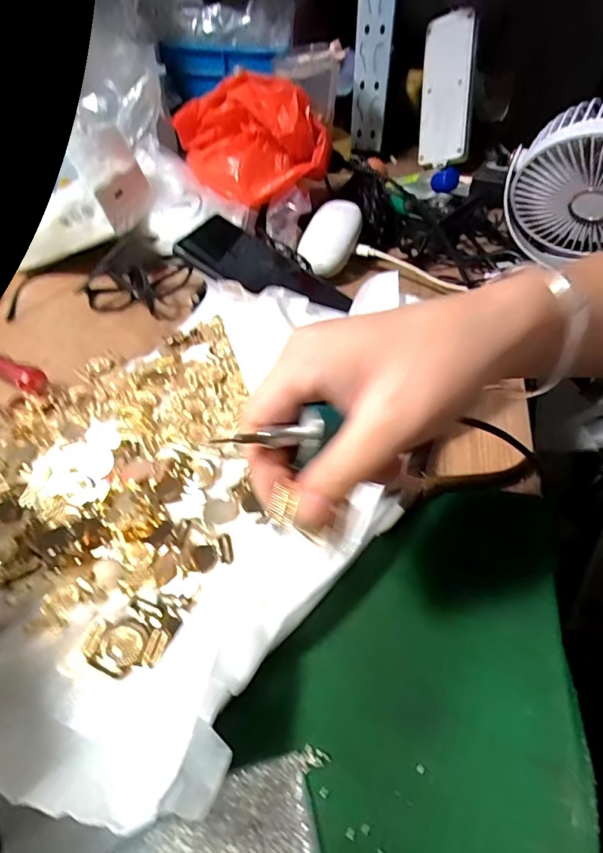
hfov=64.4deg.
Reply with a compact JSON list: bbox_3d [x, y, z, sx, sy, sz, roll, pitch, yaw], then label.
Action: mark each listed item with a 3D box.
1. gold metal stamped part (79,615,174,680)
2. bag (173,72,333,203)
[{"bbox_3d":[-0.090,0.111,0.242,0.039,0.004,0.027,12,49,12],"label":"gold metal stamped part"},{"bbox_3d":[-0.064,-0.321,0.530,0.190,0.104,0.079,34,56,27],"label":"bag"}]

